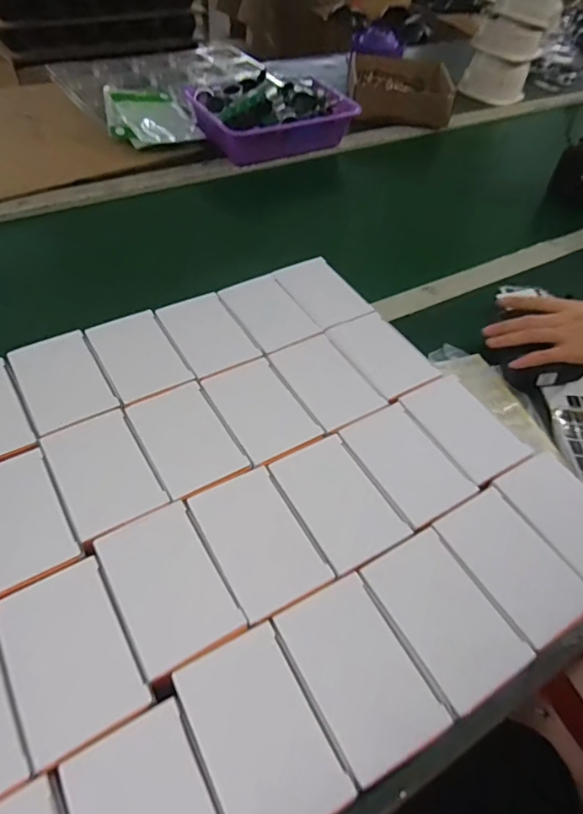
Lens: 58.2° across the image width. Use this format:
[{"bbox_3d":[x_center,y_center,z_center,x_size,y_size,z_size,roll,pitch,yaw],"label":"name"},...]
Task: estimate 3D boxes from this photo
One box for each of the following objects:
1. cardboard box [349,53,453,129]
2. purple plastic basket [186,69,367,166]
[{"bbox_3d":[0.226,-0.687,1.139,0.212,0.078,0.255,5,49,-2],"label":"cardboard box"},{"bbox_3d":[-0.032,-0.534,0.948,0.282,0.082,0.181,-14,52,-17],"label":"purple plastic basket"}]

